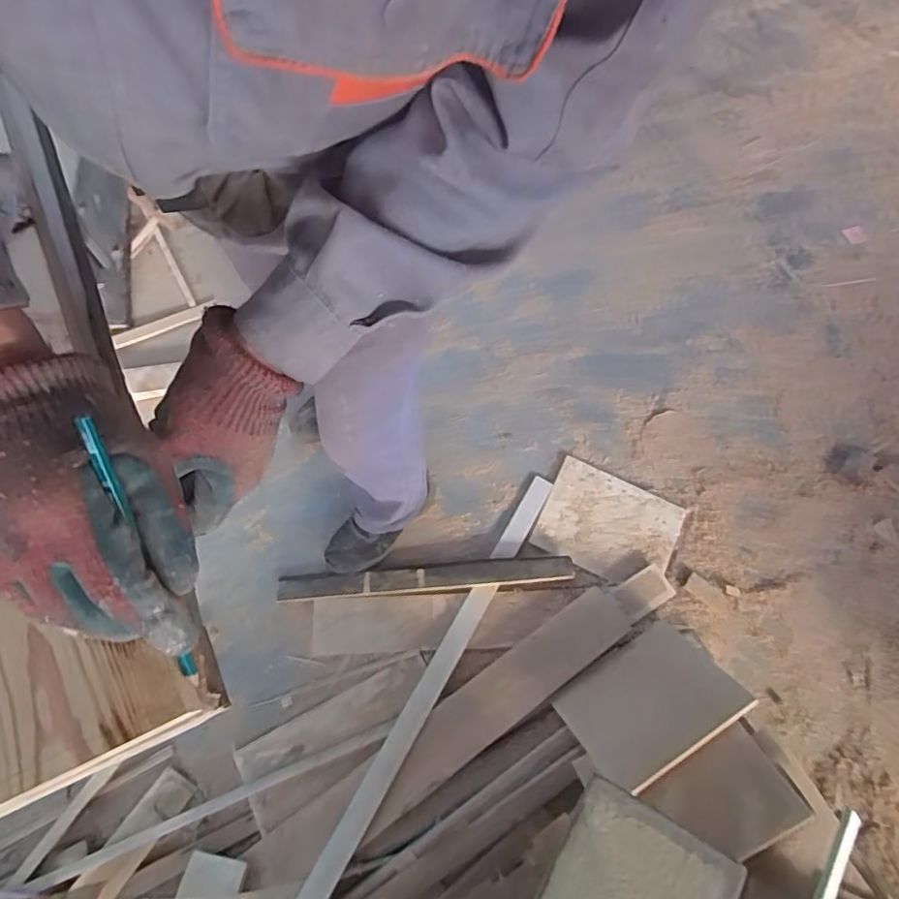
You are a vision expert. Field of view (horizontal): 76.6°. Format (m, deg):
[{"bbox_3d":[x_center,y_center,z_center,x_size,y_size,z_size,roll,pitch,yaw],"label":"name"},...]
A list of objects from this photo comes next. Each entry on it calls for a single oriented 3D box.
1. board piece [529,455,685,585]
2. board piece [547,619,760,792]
[{"bbox_3d":[0.354,0.170,1.272,0.289,0.018,0.231,26,70,8],"label":"board piece"},{"bbox_3d":[0.374,0.478,1.084,0.301,0.028,0.216,-26,42,-13],"label":"board piece"}]

